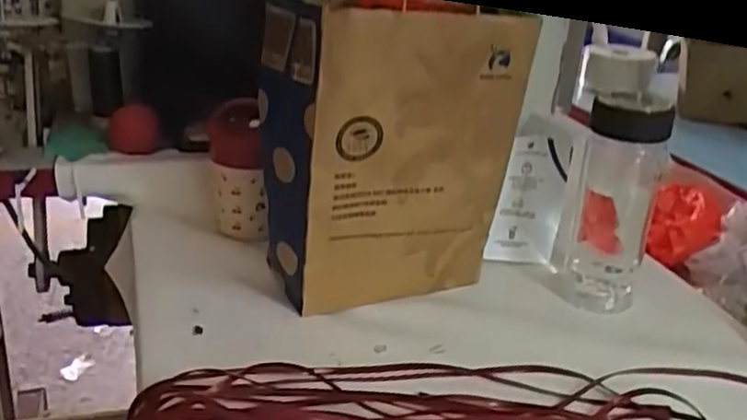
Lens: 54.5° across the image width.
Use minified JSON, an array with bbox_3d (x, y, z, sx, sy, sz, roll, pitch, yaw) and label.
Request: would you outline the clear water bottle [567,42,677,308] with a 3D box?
[{"bbox_3d":[0.253,-0.040,0.775,0.094,0.251,0.094,9,25,13],"label":"clear water bottle"}]

